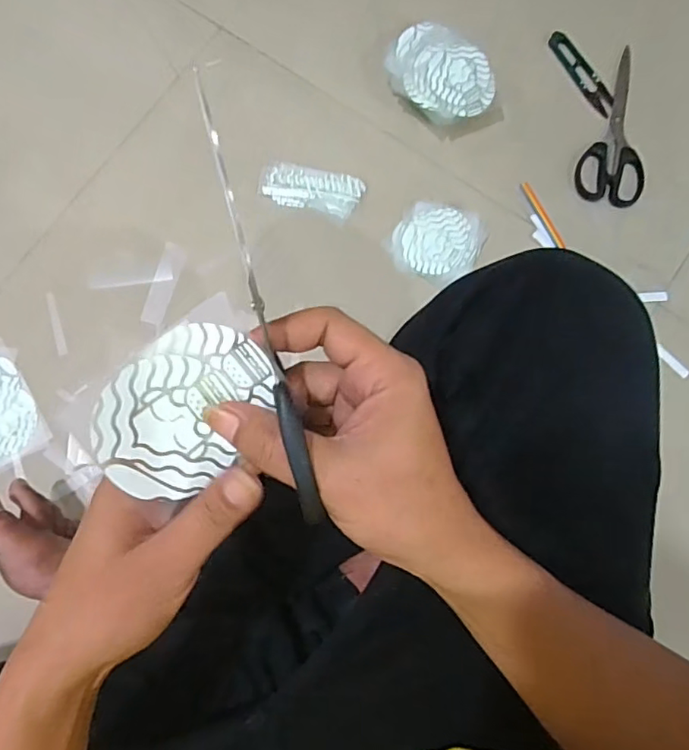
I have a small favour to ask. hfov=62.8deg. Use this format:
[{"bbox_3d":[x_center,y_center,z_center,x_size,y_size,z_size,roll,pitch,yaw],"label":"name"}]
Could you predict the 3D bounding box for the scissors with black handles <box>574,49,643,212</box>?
[{"bbox_3d":[0.317,-0.290,0.652,0.073,0.010,0.197,13,80,3],"label":"scissors with black handles"}]

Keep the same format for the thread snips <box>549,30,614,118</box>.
[{"bbox_3d":[0.279,-0.355,0.662,0.023,0.006,0.119,-28,80,-5],"label":"thread snips"}]

